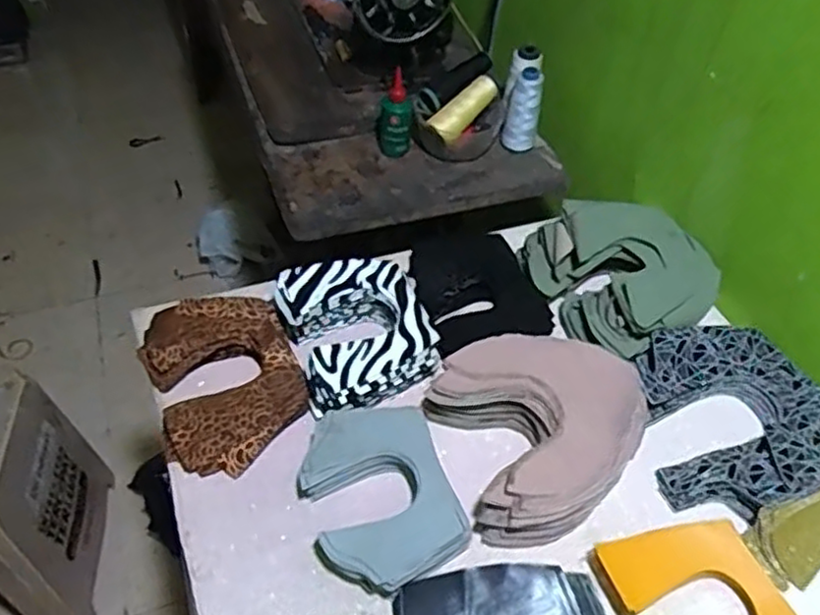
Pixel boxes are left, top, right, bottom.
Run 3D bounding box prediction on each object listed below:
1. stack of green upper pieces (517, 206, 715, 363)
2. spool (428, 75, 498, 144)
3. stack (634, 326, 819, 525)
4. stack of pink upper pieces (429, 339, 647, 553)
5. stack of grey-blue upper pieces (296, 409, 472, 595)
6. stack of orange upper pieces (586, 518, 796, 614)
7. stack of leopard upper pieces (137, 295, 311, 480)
[{"bbox_3d":[0.240,-0.045,0.756,0.177,0.065,0.173,-19,53,-20],"label":"stack of green upper pieces"},{"bbox_3d":[0.075,-0.270,0.943,0.112,0.036,0.034,-44,61,-11],"label":"spool"},{"bbox_3d":[0.306,0.101,0.668,0.188,0.033,0.184,-15,52,-17],"label":"stack"},{"bbox_3d":[0.125,0.111,0.645,0.184,0.061,0.181,-13,51,-15],"label":"stack of pink upper pieces"},{"bbox_3d":[-0.027,0.161,0.600,0.122,0.037,0.159,-15,52,-17],"label":"stack of grey-blue upper pieces"},{"bbox_3d":[0.235,0.245,0.546,0.122,0.021,0.153,-14,51,-16],"label":"stack of orange upper pieces"},{"bbox_3d":[-0.181,0.066,0.679,0.138,0.039,0.188,-18,53,-19],"label":"stack of leopard upper pieces"}]

